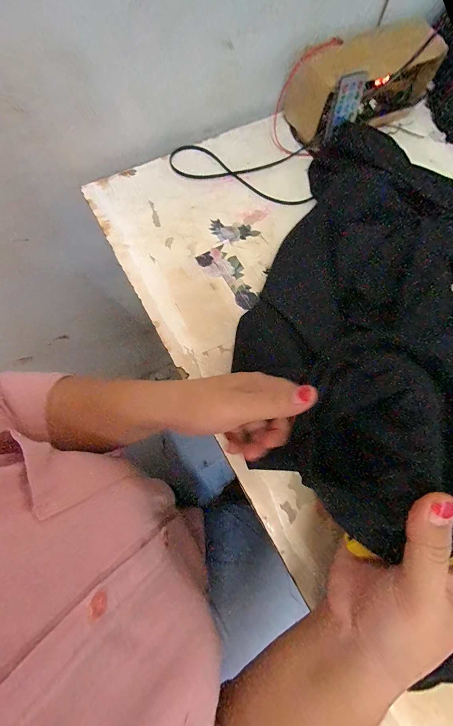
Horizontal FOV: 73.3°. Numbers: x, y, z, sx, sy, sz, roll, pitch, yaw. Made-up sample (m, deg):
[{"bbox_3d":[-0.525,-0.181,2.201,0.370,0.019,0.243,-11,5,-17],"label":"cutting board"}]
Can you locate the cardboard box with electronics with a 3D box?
[{"bbox_3d":[0.182,-0.363,0.405,0.191,0.081,0.089,-22,74,-7],"label":"cardboard box with electronics"}]

